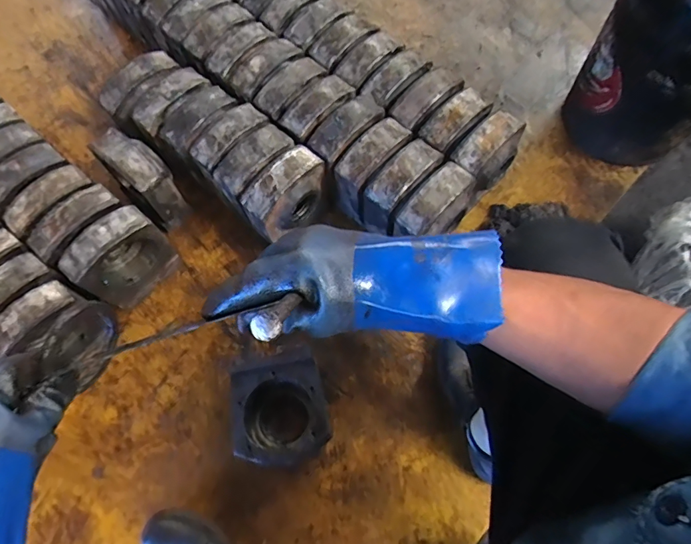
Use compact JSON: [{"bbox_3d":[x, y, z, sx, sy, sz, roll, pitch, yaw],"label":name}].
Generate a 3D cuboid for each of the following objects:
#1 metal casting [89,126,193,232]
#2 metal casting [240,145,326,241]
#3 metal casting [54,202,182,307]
[{"bbox_3d":[-0.404,-0.185,0.899,0.150,0.189,0.076,39,75,15],"label":"metal casting"},{"bbox_3d":[-0.105,-0.137,0.856,0.084,0.167,0.160,40,75,16],"label":"metal casting"},{"bbox_3d":[-0.417,-0.021,0.838,0.078,0.187,0.161,42,76,16],"label":"metal casting"}]

